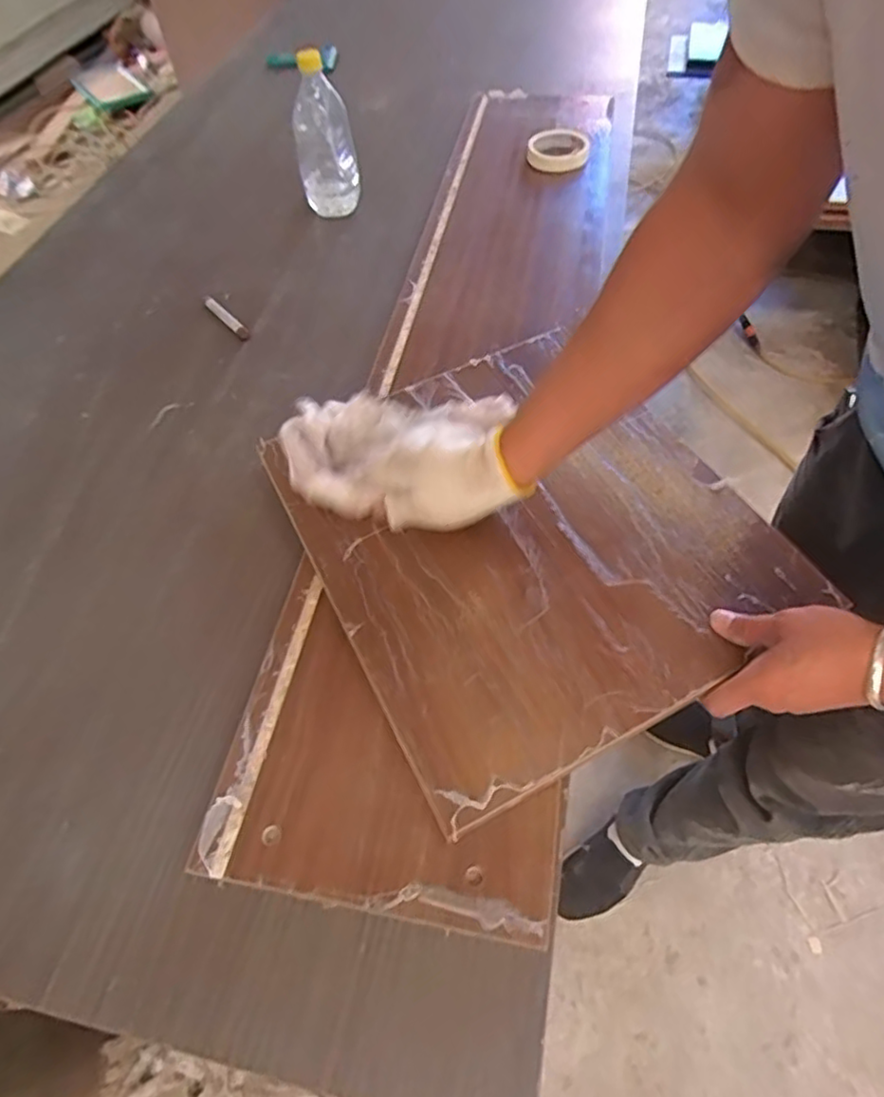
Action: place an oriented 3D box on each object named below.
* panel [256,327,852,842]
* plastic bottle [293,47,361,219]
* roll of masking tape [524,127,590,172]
[{"bbox_3d":[0.071,-0.026,0.562,0.362,0.012,0.402,-26,59,-12],"label":"panel"},{"bbox_3d":[-0.169,-0.587,0.892,0.087,0.192,0.077,-11,57,-3],"label":"plastic bottle"},{"bbox_3d":[0.181,-0.628,0.982,0.098,0.023,0.115,4,57,6],"label":"roll of masking tape"}]

